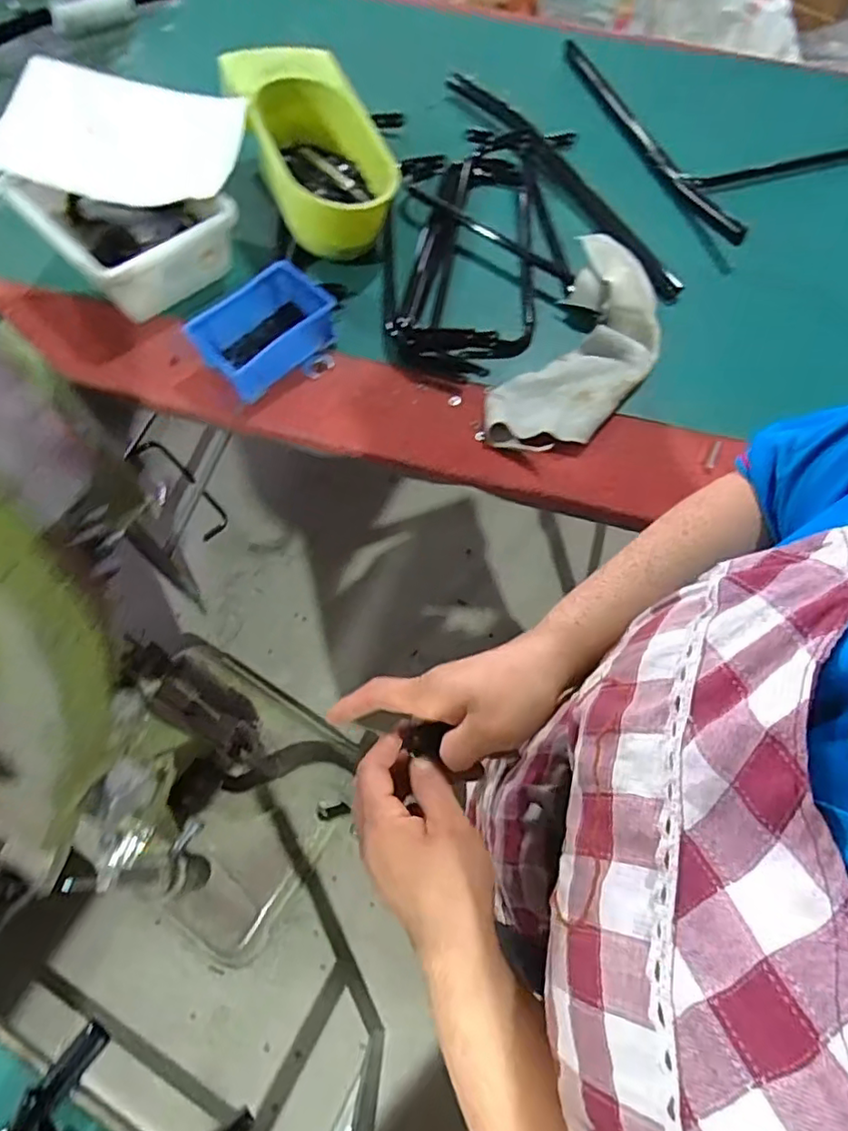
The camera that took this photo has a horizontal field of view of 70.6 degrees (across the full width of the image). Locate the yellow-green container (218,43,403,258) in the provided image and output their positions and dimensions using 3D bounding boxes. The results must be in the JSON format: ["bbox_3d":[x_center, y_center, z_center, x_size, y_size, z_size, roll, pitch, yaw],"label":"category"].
[{"bbox_3d":[-0.138,-0.522,0.777,0.149,0.122,0.287,-19,67,-11],"label":"yellow-green container"}]

